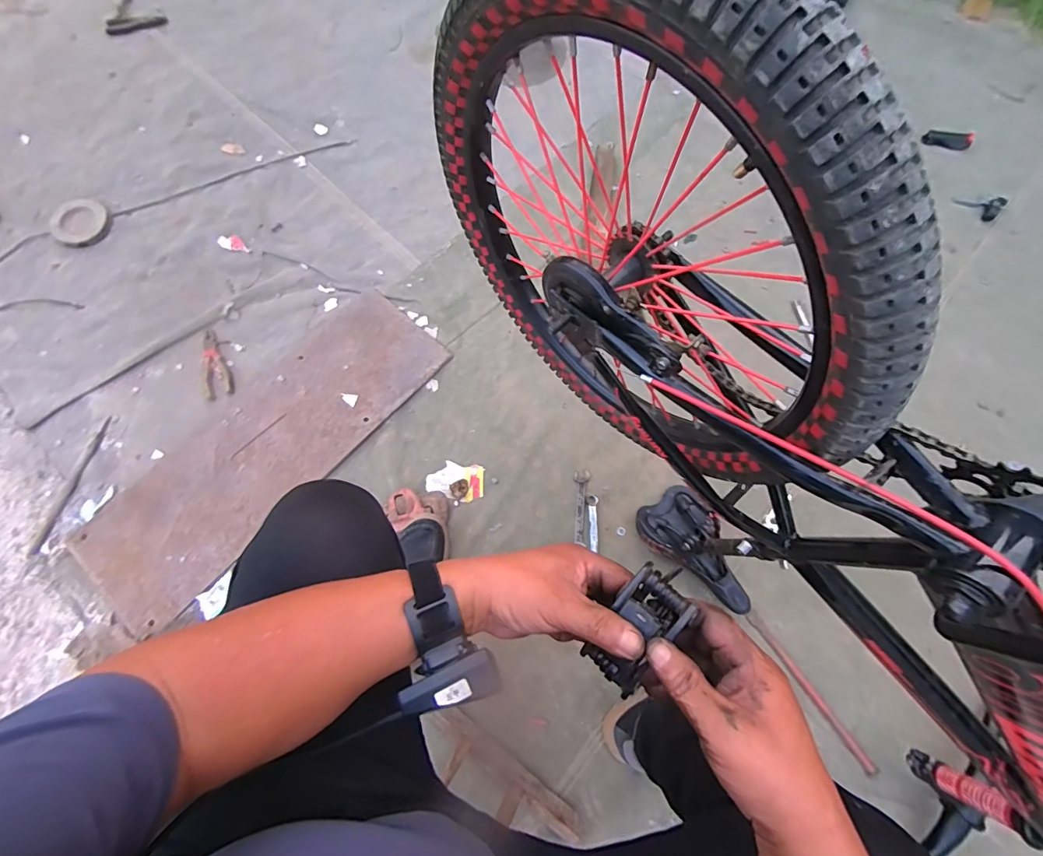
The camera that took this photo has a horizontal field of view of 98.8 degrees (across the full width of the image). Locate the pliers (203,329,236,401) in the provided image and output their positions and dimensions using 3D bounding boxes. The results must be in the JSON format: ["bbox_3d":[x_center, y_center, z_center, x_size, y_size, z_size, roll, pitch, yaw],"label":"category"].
[{"bbox_3d":[-0.649,-0.137,0.940,0.061,0.009,0.164,-23,76,-4],"label":"pliers"}]

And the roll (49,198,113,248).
[{"bbox_3d":[-1.040,-0.484,1.052,0.127,0.023,0.126,37,79,10],"label":"roll"}]

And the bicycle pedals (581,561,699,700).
[{"bbox_3d":[0.083,0.142,0.314,0.046,0.037,0.088,29,92,9],"label":"bicycle pedals"}]

